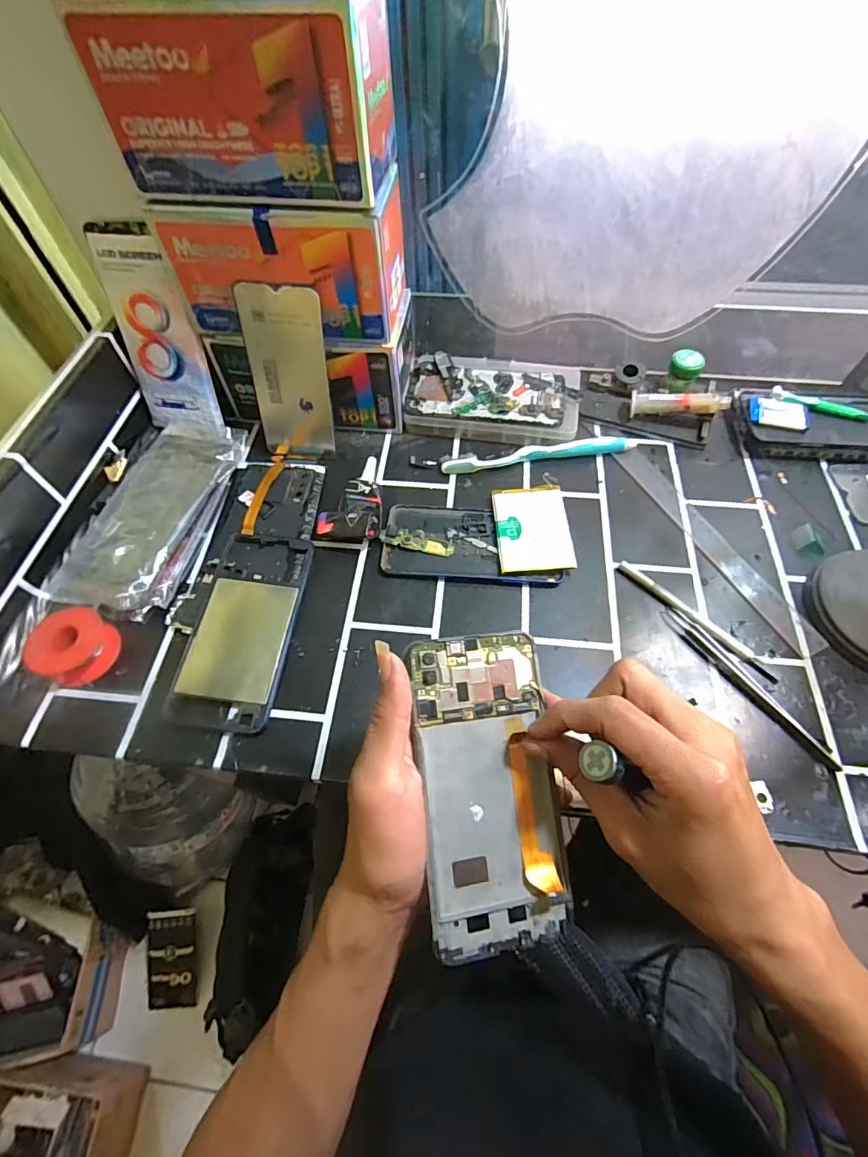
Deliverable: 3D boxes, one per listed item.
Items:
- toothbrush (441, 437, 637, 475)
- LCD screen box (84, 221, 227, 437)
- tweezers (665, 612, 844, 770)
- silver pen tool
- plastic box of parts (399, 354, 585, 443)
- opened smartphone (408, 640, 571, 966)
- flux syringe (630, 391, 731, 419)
[{"bbox_3d":[0.101,-0.119,0.469,0.184,0.015,0.014,-7,60,-3],"label":"toothbrush"},{"bbox_3d":[-0.253,-0.225,0.454,0.076,0.172,0.021,3,38,7],"label":"LCD screen box"},{"bbox_3d":[0.230,0.076,0.359,0.017,0.006,0.143,-31,64,-15],"label":"tweezers"},{"bbox_3d":[0.207,0.030,0.385,0.011,0.006,0.135,-39,66,-19],"label":"silver pen tool"},{"bbox_3d":[0.061,-0.187,0.501,0.170,0.031,0.094,7,61,6],"label":"plastic box of parts"},{"bbox_3d":[0.028,0.105,0.246,0.069,0.006,0.149,-5,82,-11],"label":"opened smartphone"},{"bbox_3d":[0.238,-0.169,0.473,0.086,0.021,0.018,6,60,20],"label":"flux syringe"}]

